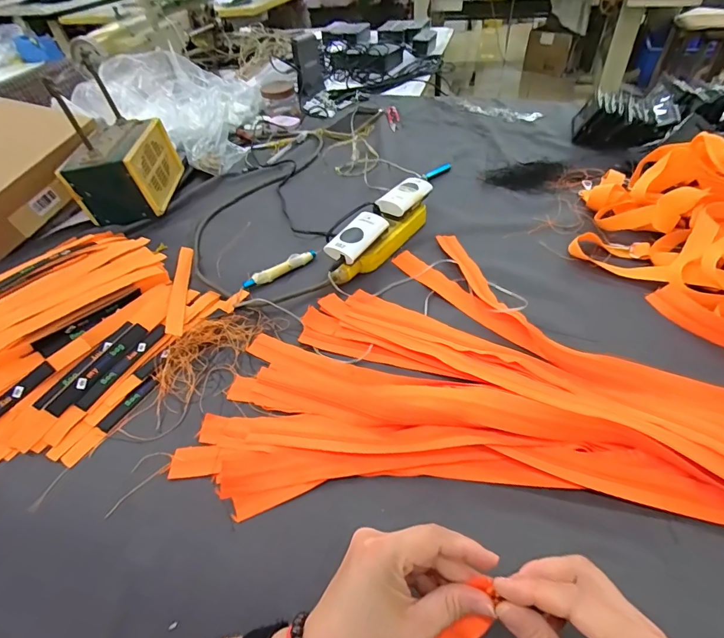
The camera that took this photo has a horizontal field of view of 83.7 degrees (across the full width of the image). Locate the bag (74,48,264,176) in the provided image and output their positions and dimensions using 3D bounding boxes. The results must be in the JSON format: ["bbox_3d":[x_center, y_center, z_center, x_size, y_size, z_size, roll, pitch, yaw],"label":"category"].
[{"bbox_3d":[-0.457,-0.511,0.969,0.377,0.171,0.420,-1,48,6],"label":"bag"}]

